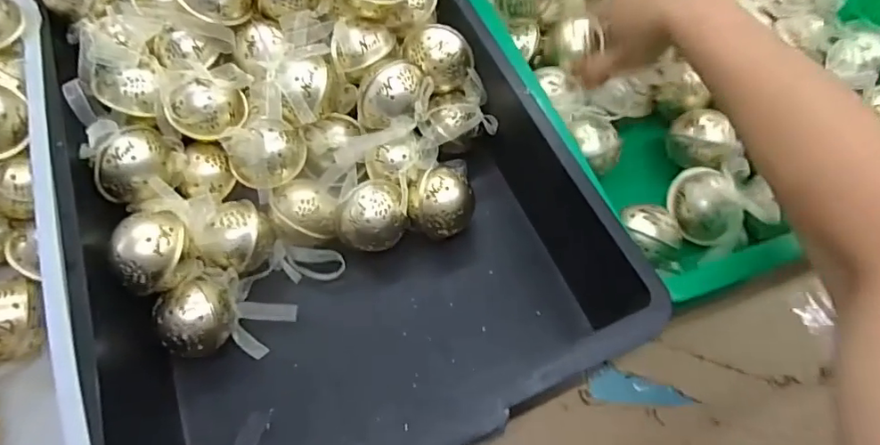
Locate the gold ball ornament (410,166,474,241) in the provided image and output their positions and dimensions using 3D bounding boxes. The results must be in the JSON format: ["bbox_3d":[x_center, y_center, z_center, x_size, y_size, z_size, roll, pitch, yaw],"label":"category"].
[{"bbox_3d":[0.001,-0.010,0.442,0.050,0.059,0.053,31,66,15],"label":"gold ball ornament"}]

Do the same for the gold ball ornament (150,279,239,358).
[{"bbox_3d":[-0.176,0.073,0.388,0.046,0.045,0.046,0,62,0],"label":"gold ball ornament"}]

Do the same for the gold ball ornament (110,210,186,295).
[{"bbox_3d":[-0.199,0.023,0.372,0.047,0.043,0.051,0,62,0],"label":"gold ball ornament"}]

